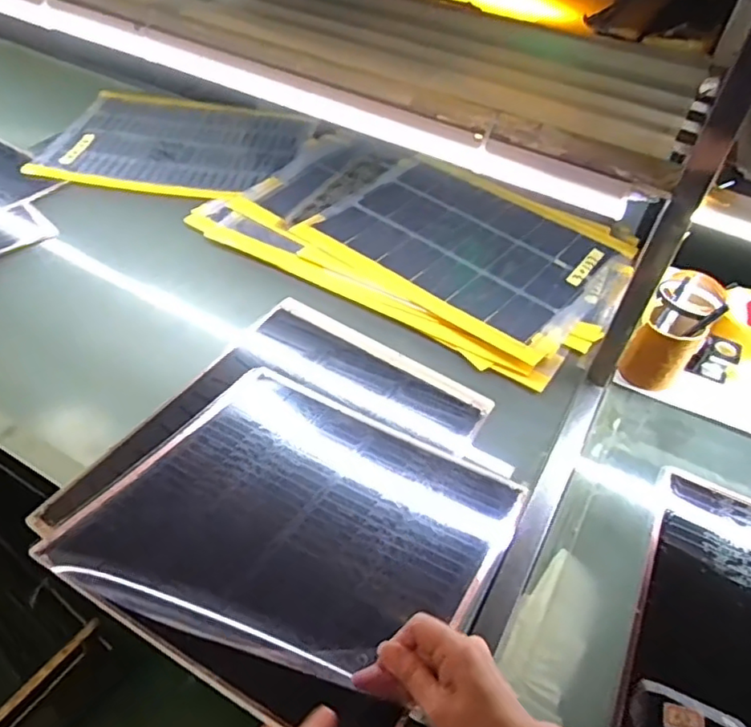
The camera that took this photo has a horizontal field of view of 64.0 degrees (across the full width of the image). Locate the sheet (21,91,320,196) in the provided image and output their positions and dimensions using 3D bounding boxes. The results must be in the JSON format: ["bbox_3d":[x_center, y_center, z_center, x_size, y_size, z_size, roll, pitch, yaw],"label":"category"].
[{"bbox_3d":[-0.390,-0.449,1.223,0.481,0.023,0.381,8,46,4],"label":"sheet"}]

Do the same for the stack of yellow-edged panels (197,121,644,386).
[{"bbox_3d":[0.074,-0.223,1.036,0.670,0.040,0.430,26,49,20],"label":"stack of yellow-edged panels"}]

